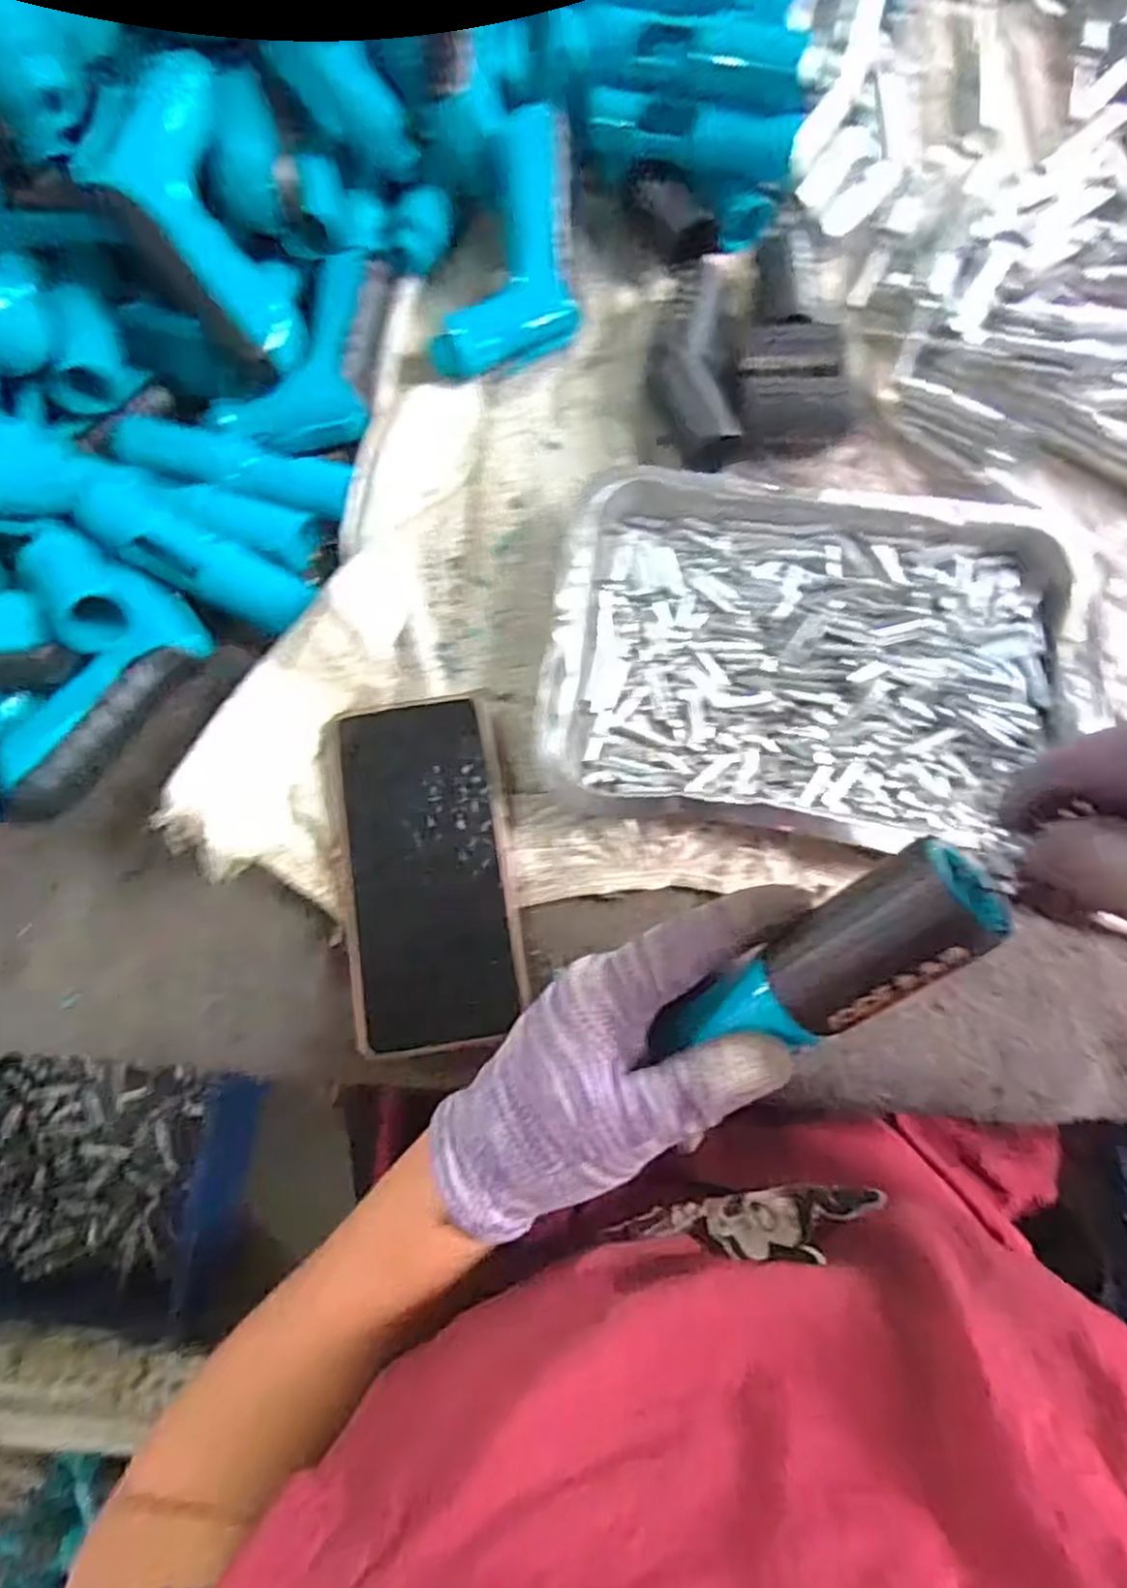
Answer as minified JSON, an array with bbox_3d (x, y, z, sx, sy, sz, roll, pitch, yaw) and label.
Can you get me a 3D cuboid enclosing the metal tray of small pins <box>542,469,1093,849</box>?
[{"bbox_3d":[0.117,-0.066,0.361,0.236,0.030,0.171,9,75,3],"label":"metal tray of small pins"}]

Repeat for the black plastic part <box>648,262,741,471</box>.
[{"bbox_3d":[0.070,-0.232,0.413,0.041,0.025,0.118,-1,74,0],"label":"black plastic part"}]

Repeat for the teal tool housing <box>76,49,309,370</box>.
[{"bbox_3d":[-0.180,-0.281,0.365,0.071,0.033,0.143,-26,104,-6],"label":"teal tool housing"}]

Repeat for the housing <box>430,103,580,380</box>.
[{"bbox_3d":[-0.022,-0.298,0.415,0.070,0.039,0.137,19,104,7],"label":"housing"}]

